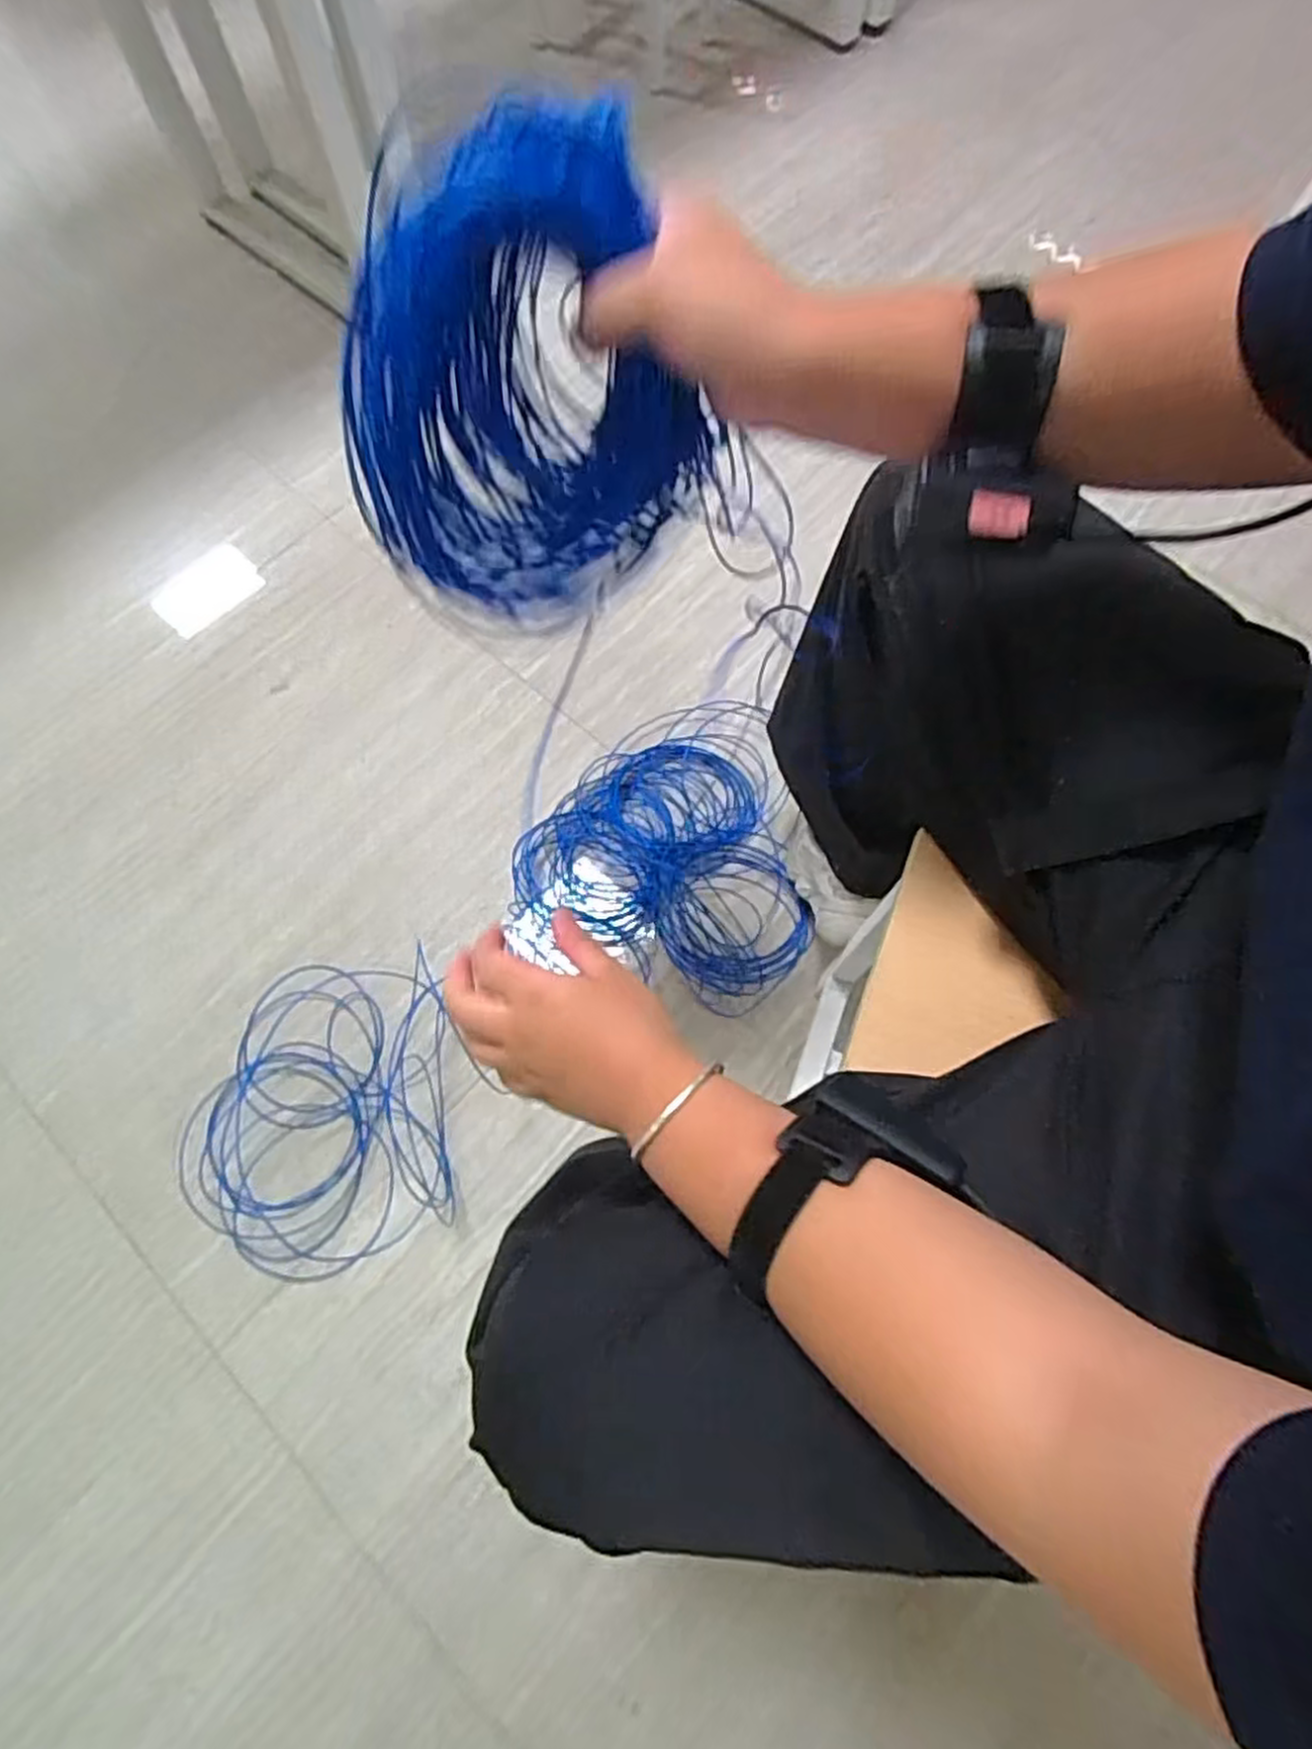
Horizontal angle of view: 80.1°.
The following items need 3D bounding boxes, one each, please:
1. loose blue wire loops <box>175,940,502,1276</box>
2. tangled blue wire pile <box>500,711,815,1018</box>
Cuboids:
[{"bbox_3d":[-0.359,0.262,0.885,0.298,0.031,0.346,9,70,4],"label":"loose blue wire loops"},{"bbox_3d":[-0.003,-0.025,0.993,0.349,0.048,0.389,-7,70,-2],"label":"tangled blue wire pile"}]

